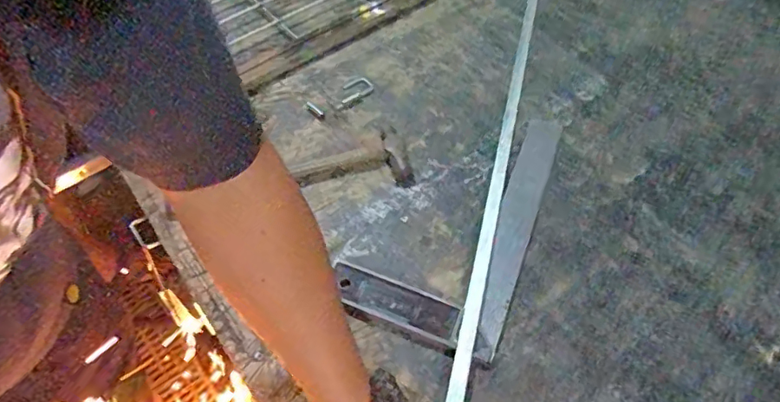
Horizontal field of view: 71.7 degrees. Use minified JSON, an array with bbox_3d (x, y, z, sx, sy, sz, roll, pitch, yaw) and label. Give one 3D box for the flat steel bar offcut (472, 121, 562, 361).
[{"bbox_3d":[0.145,0.026,0.627,0.042,0.008,0.335,20,56,9],"label":"flat steel bar offcut"}]

